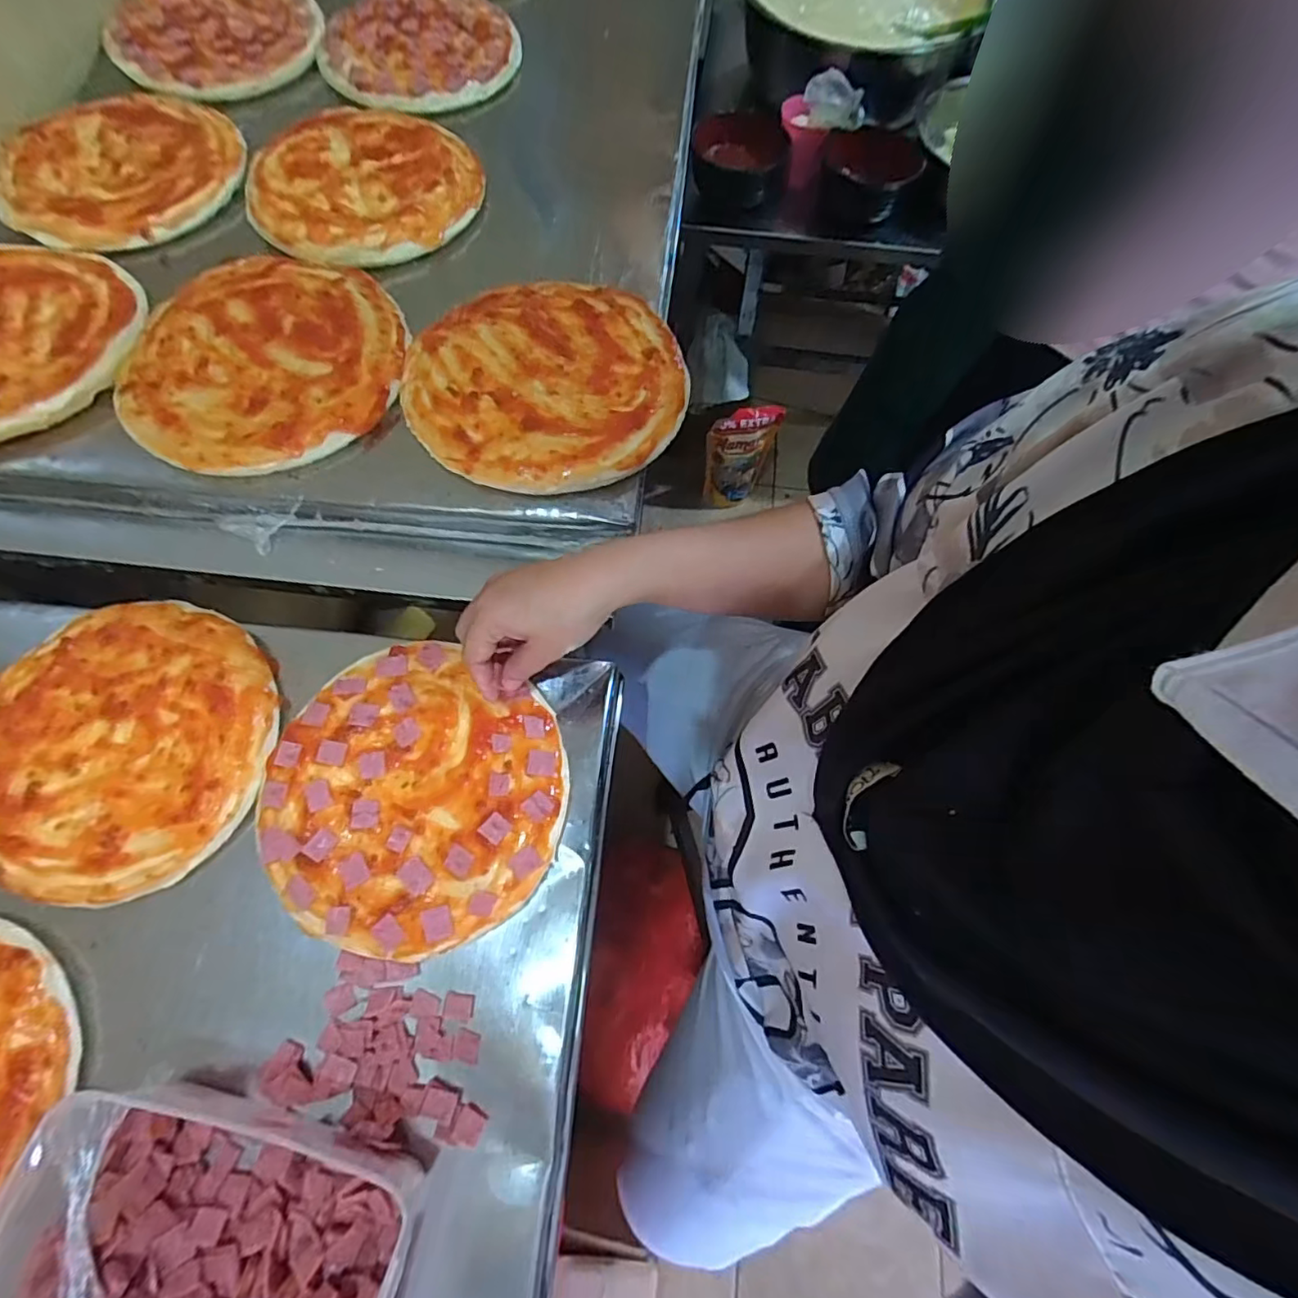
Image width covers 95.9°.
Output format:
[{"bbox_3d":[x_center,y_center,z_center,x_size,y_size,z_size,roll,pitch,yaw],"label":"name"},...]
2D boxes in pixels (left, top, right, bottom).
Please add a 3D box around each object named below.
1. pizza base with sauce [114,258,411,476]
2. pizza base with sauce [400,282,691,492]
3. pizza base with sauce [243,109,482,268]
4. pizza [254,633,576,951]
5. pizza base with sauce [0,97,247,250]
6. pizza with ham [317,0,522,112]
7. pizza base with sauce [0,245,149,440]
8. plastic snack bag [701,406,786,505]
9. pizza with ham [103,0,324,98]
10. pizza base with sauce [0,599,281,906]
[{"bbox_3d":[-0.280,-0.214,0.428,0.186,0.010,0.191,0,70,-1],"label":"pizza base with sauce"},{"bbox_3d":[-0.075,-0.200,0.428,0.199,0.008,0.187,1,70,0],"label":"pizza base with sauce"},{"bbox_3d":[-0.248,-0.408,0.506,0.178,0.011,0.183,0,70,-1],"label":"pizza base with sauce"},{"bbox_3d":[-0.156,0.098,0.390,0.191,0.015,0.188,0,70,-1],"label":"pizza"},{"bbox_3d":[-0.458,-0.422,0.507,0.193,0.010,0.177,0,70,-1],"label":"pizza base with sauce"},{"bbox_3d":[-0.226,-0.609,0.589,0.173,0.026,0.191,38,74,12],"label":"pizza with ham"},{"bbox_3d":[-0.484,-0.231,0.428,0.187,0.010,0.188,0,70,-1],"label":"pizza base with sauce"},{"bbox_3d":[0.191,-0.398,1.233,0.144,0.263,0.046,-19,71,-9],"label":"plastic snack bag"},{"bbox_3d":[-0.423,-0.626,0.583,0.189,0.019,0.210,23,71,7],"label":"pizza with ham"},{"bbox_3d":[-0.358,0.062,0.394,0.188,0.009,0.193,1,70,0],"label":"pizza base with sauce"}]

